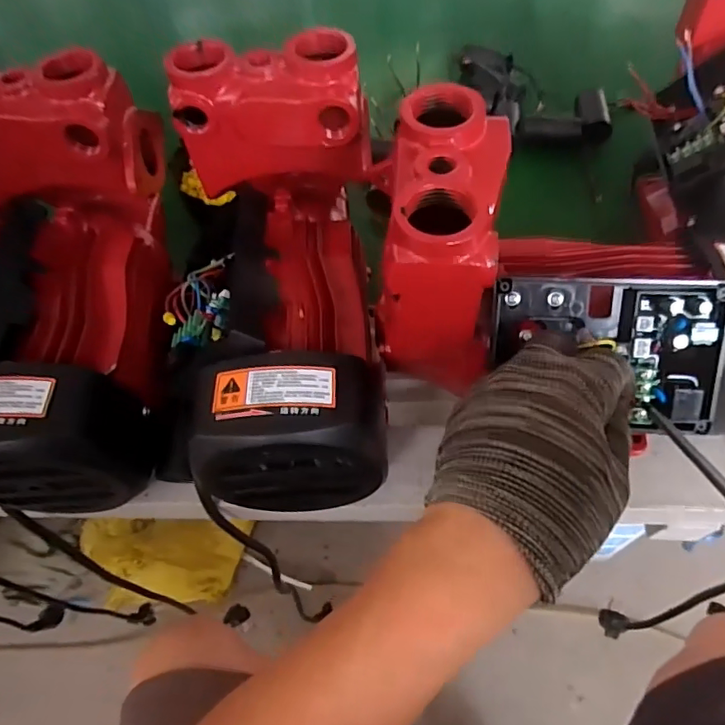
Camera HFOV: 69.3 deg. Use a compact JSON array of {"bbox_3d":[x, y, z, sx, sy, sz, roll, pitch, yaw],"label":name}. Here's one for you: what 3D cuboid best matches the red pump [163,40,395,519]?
[{"bbox_3d":[-0.050,-0.048,0.338,0.134,0.133,0.281,-5,84,2],"label":"red pump"}]

